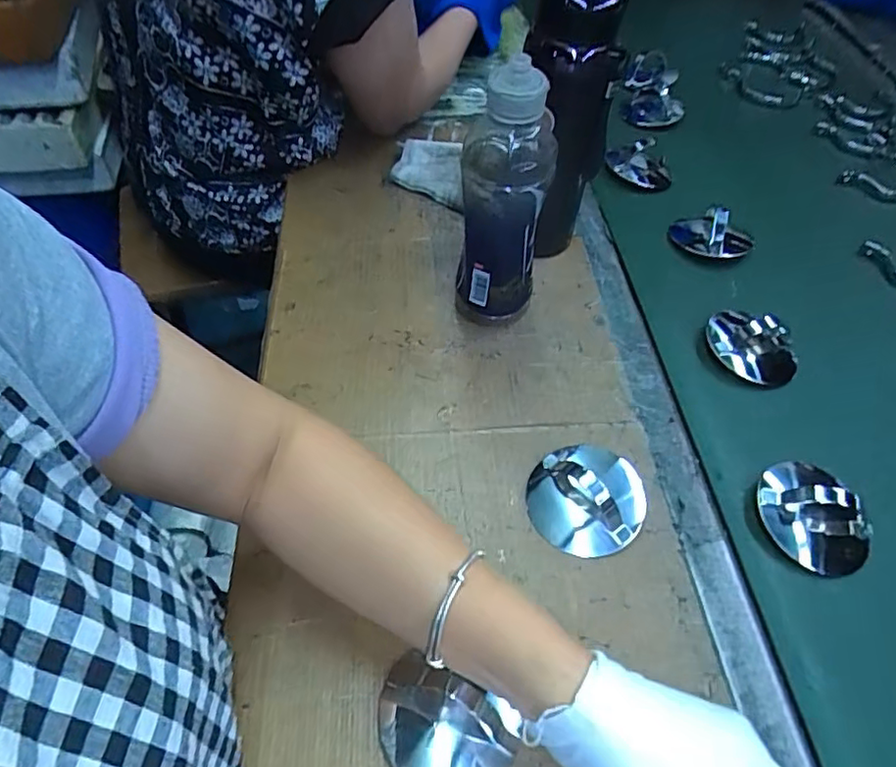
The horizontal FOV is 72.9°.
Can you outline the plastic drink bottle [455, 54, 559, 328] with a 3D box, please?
[{"bbox_3d":[0.044,-0.136,0.487,0.065,0.221,0.054,6,51,2],"label":"plastic drink bottle"}]

